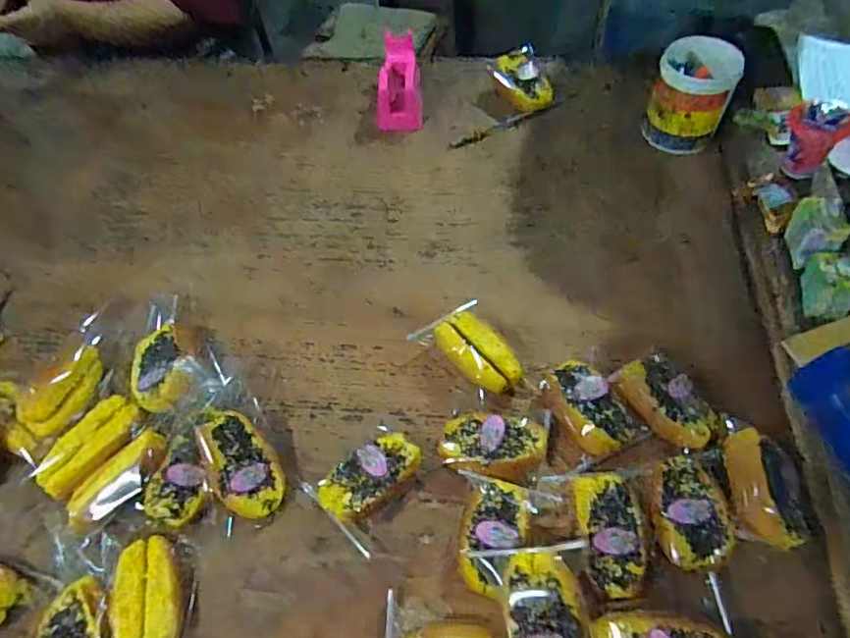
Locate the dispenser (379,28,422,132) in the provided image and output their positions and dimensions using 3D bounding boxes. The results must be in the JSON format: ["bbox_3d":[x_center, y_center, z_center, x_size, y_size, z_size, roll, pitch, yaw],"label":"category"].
[{"bbox_3d":[-0.040,-0.427,0.980,0.078,0.069,0.197,-1,59,3],"label":"dispenser"}]

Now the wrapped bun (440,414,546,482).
[{"bbox_3d":[0.076,0.147,0.632,0.112,0.051,0.071,9,60,8],"label":"wrapped bun"}]

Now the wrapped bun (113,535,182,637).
[{"bbox_3d":[-0.282,0.287,0.573,0.064,0.035,0.128,-21,60,-9],"label":"wrapped bun"}]

